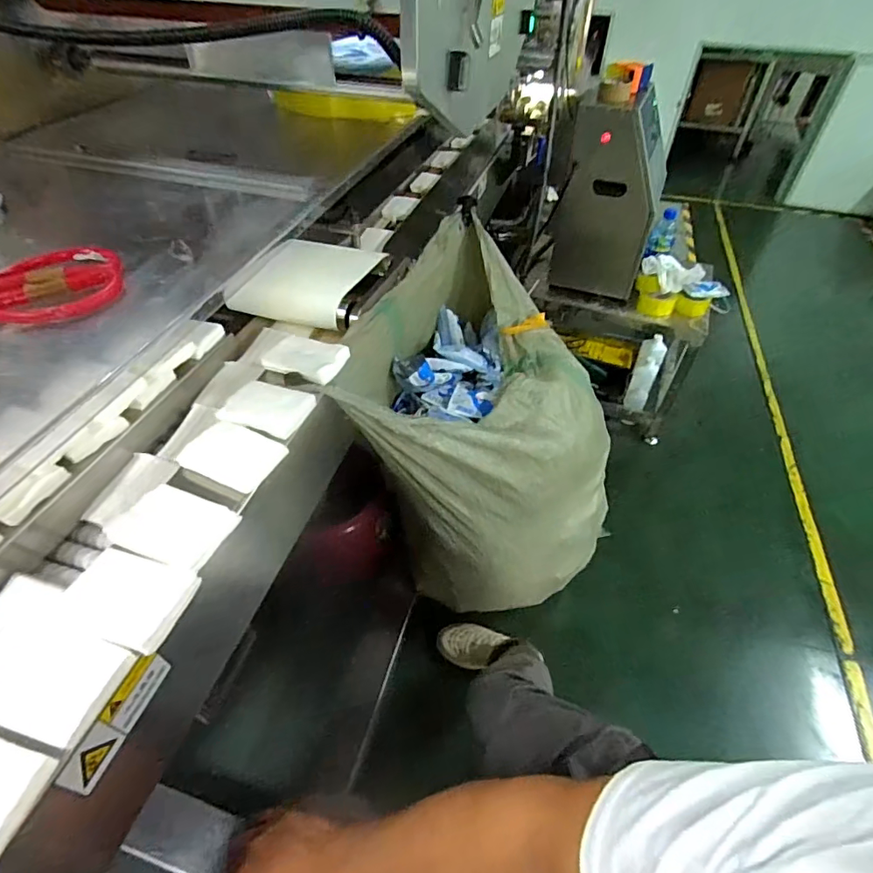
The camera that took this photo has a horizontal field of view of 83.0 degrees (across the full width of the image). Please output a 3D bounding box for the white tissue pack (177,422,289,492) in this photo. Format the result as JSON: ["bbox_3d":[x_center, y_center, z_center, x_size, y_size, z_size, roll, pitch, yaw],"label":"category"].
[{"bbox_3d":[-0.232,0.020,0.561,0.097,0.022,0.072,21,49,17],"label":"white tissue pack"}]

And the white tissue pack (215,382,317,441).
[{"bbox_3d":[-0.211,-0.035,0.620,0.096,0.018,0.071,15,47,12],"label":"white tissue pack"}]

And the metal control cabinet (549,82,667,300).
[{"bbox_3d":[0.526,-0.721,1.502,0.277,0.509,0.253,16,48,13],"label":"metal control cabinet"}]

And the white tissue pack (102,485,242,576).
[{"bbox_3d":[-0.260,0.089,0.490,0.107,0.018,0.072,16,48,14],"label":"white tissue pack"}]

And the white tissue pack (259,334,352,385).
[{"bbox_3d":[-0.184,-0.111,0.684,0.102,0.023,0.079,18,48,15],"label":"white tissue pack"}]

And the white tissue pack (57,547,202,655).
[{"bbox_3d":[-0.283,0.142,0.444,0.116,0.024,0.076,15,47,12],"label":"white tissue pack"}]

